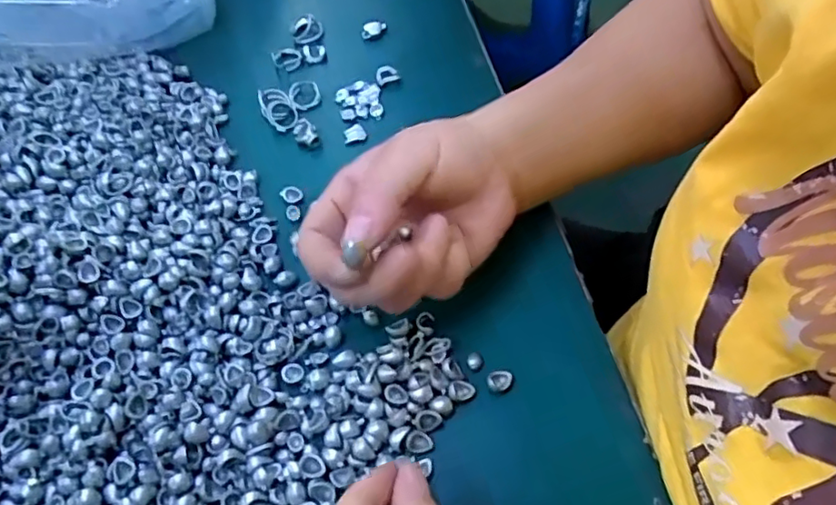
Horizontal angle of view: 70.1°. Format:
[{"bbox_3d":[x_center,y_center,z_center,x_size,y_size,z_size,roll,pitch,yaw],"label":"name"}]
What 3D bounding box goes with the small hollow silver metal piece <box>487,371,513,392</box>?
[{"bbox_3d":[0.040,0.063,0.290,0.012,0.005,0.009,-8,58,-3],"label":"small hollow silver metal piece"}]

